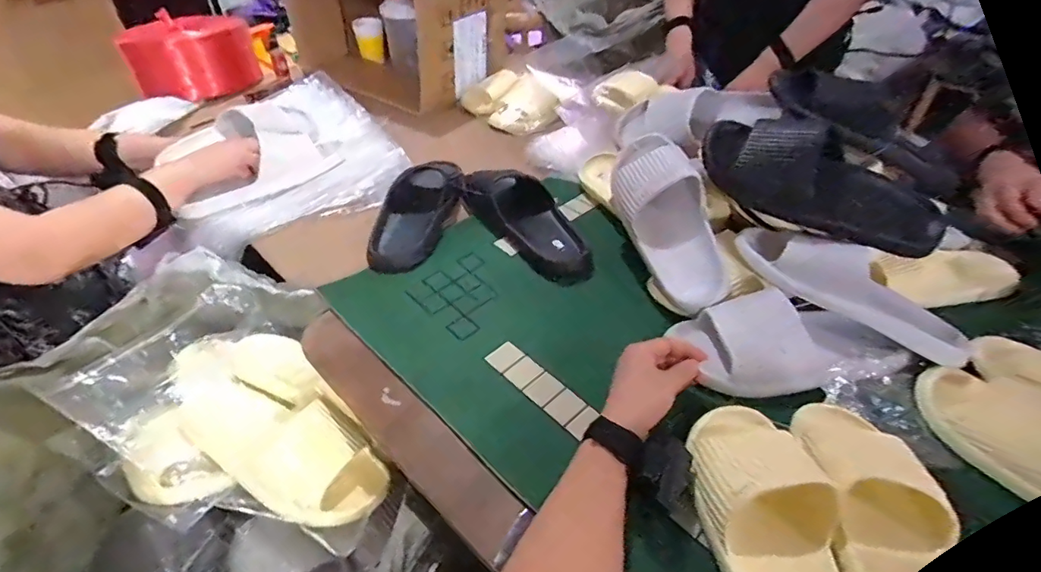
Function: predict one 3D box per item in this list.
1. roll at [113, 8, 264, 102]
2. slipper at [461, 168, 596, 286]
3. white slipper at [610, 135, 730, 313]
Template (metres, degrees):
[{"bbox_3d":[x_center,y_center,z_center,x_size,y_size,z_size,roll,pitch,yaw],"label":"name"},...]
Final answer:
[{"bbox_3d":[-0.740,-0.531,1.172,0.249,0.135,0.204,-16,44,-18],"label":"roll"},{"bbox_3d":[0.010,-0.102,0.763,0.100,0.059,0.267,-29,49,-30],"label":"slipper"},{"bbox_3d":[0.202,-0.095,0.683,0.118,0.084,0.265,-10,67,-12],"label":"white slipper"}]

